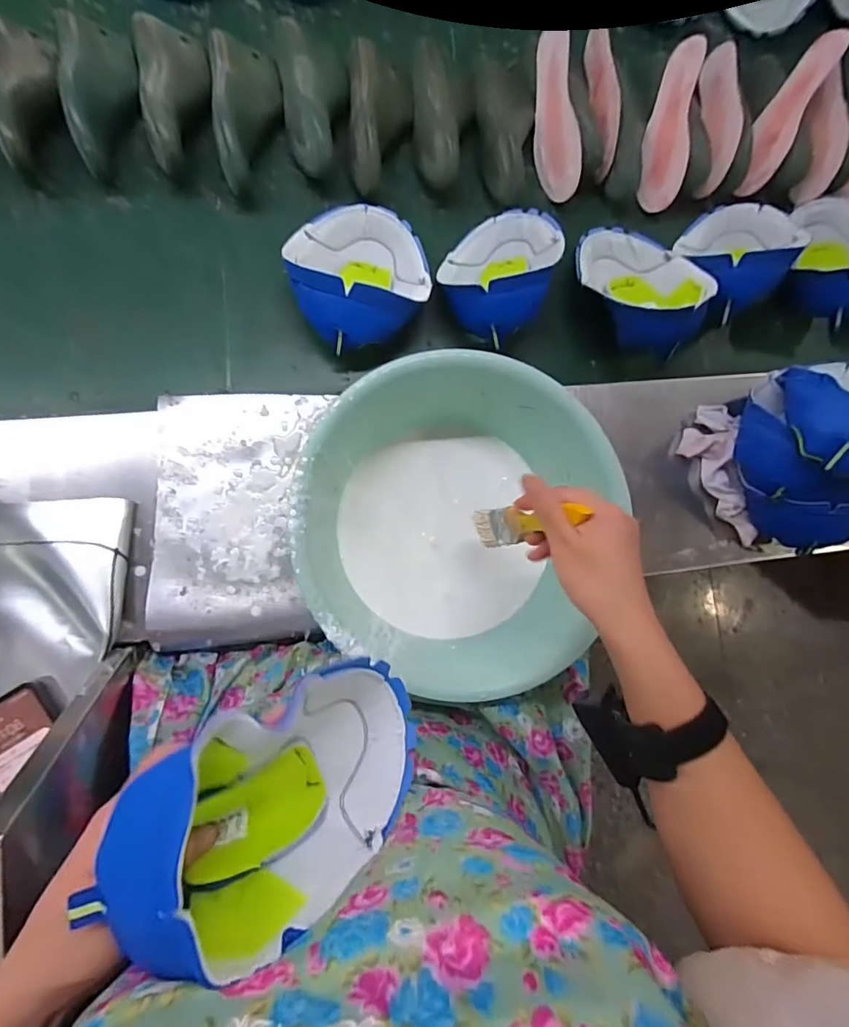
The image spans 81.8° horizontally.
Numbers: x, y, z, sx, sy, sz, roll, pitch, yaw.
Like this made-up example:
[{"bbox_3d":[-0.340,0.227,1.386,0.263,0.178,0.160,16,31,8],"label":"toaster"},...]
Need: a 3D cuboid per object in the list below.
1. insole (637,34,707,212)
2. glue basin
[{"bbox_3d":[0.317,-0.497,0.634,0.021,0.060,0.181,-9,109,-42],"label":"insole"},{"bbox_3d":[0.025,0.008,0.494,0.282,0.123,0.300,1,86,-8],"label":"glue basin"}]

